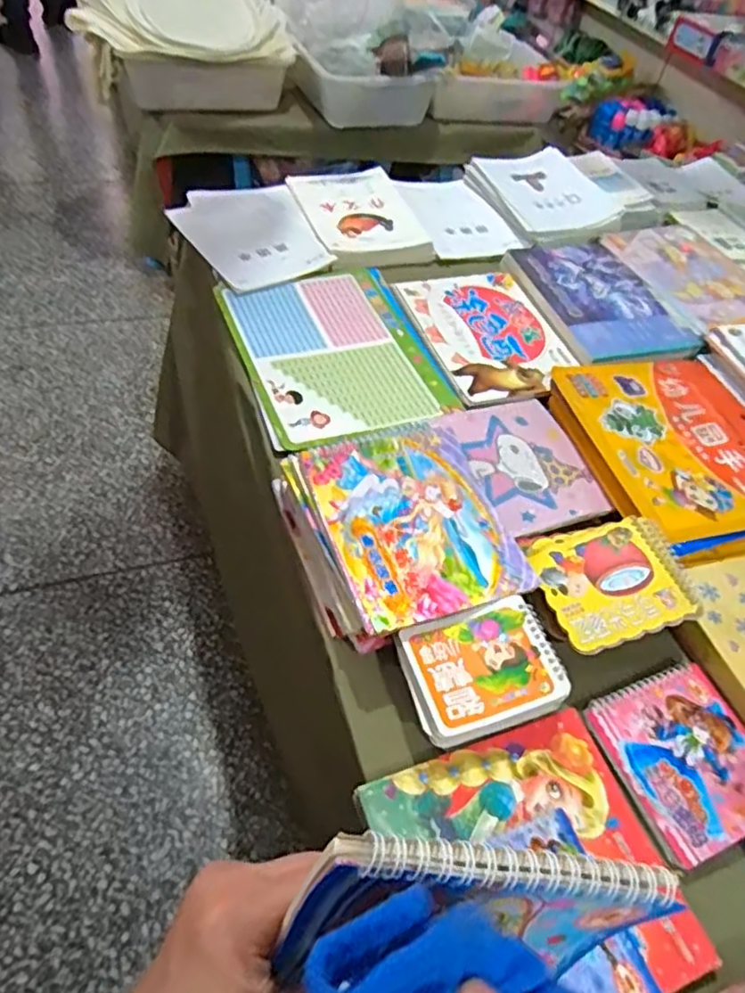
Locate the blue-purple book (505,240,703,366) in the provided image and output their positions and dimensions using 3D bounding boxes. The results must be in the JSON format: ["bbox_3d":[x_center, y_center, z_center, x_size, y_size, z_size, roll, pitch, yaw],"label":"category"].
[{"bbox_3d":[0.362,-0.326,1.063,0.213,0.020,0.312,-10,52,-18],"label":"blue-purple book"}]

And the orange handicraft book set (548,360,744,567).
[{"bbox_3d":[0.404,-0.065,0.844,0.277,0.031,0.310,-6,51,-15],"label":"orange handicraft book set"}]

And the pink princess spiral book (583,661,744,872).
[{"bbox_3d":[0.291,0.236,0.607,0.142,0.012,0.150,-15,54,-21],"label":"pink princess spiral book"}]

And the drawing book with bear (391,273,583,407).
[{"bbox_3d":[0.177,-0.249,0.994,0.208,0.013,0.289,-10,52,-18],"label":"drawing book with bear"}]

